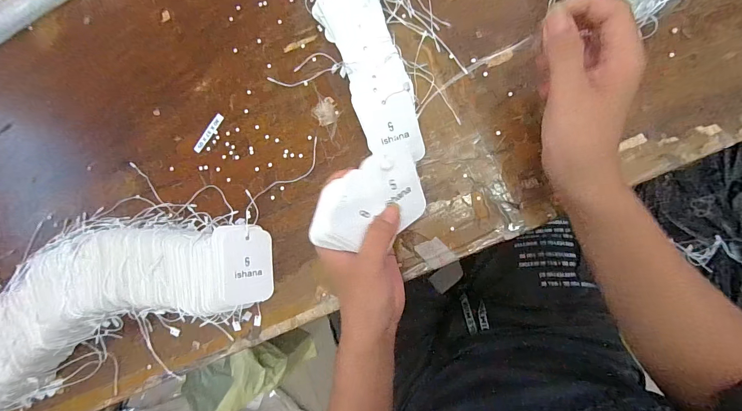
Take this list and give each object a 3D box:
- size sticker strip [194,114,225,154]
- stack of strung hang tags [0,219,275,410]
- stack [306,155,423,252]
[{"bbox_3d":[-0.176,-0.078,0.382,0.008,0.004,0.047,36,88,-3],"label":"size sticker strip"},{"bbox_3d":[-0.326,0.103,0.361,0.457,0.064,0.155,-20,84,6],"label":"stack of strung hang tags"},{"bbox_3d":[-0.001,0.001,0.274,0.090,0.058,0.054,-33,83,5],"label":"stack"}]

